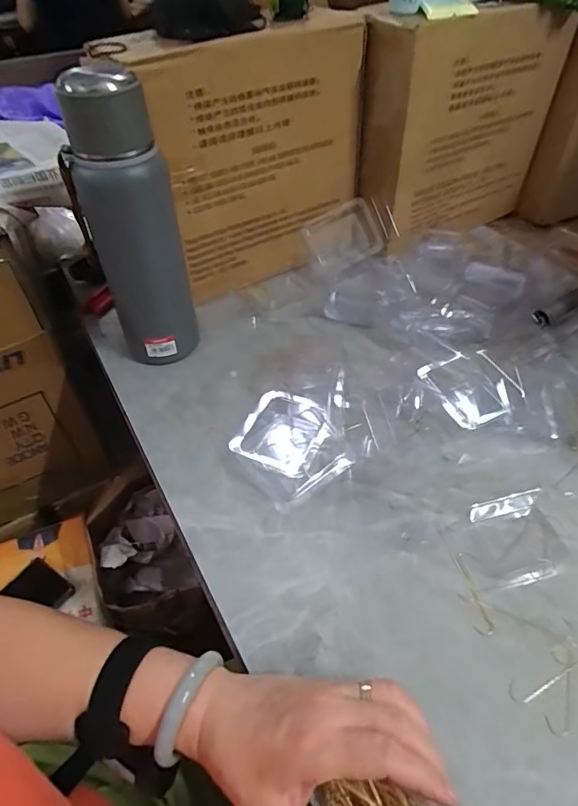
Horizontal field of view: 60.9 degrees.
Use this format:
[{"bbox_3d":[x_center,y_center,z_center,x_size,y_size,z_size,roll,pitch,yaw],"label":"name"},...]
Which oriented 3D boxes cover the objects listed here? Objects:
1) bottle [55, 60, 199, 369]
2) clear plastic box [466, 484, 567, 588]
[{"bbox_3d":[-0.150,-0.162,0.482,0.083,0.275,0.069,-22,51,-18],"label":"bottle"},{"bbox_3d":[0.186,0.107,0.396,0.068,0.017,0.067,-10,48,-8],"label":"clear plastic box"}]

